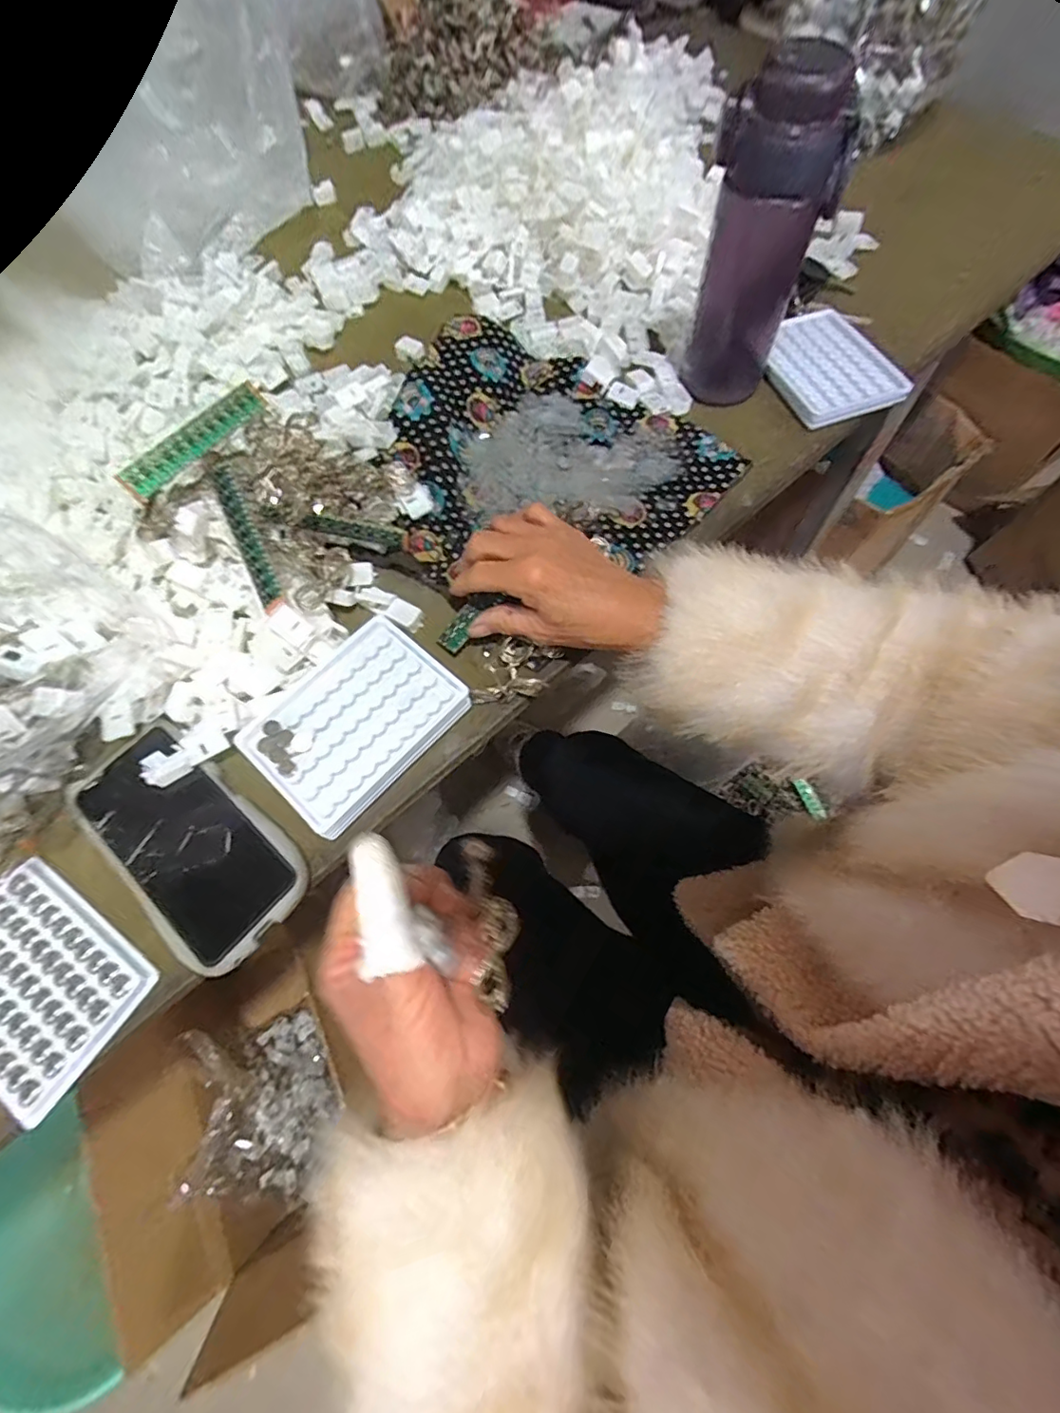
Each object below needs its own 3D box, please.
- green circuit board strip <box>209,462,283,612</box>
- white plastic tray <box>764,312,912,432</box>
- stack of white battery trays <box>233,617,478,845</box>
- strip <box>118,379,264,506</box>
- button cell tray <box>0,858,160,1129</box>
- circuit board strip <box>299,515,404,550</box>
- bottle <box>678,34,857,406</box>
[{"bbox_3d":[-0.201,-0.121,0.389,0.017,0.013,0.109,-24,85,-7],"label":"green circuit board strip"},{"bbox_3d":[0.268,-0.314,0.498,0.092,0.019,0.138,-16,67,-4],"label":"white plastic tray"},{"bbox_3d":[-0.120,0.009,0.376,0.105,0.025,0.129,39,74,17],"label":"stack of white battery trays"},{"bbox_3d":[-0.255,-0.204,0.417,0.014,0.021,0.126,32,72,15],"label":"strip"},{"bbox_3d":[-0.302,0.166,0.332,0.127,0.004,0.092,31,72,14],"label":"button cell tray"},{"bbox_3d":[-0.135,-0.136,0.421,0.074,0.018,0.007,8,67,-9],"label":"circuit board strip"},{"bbox_3d":[0.175,-0.354,0.421,0.090,0.193,0.082,20,70,11],"label":"bottle"}]

